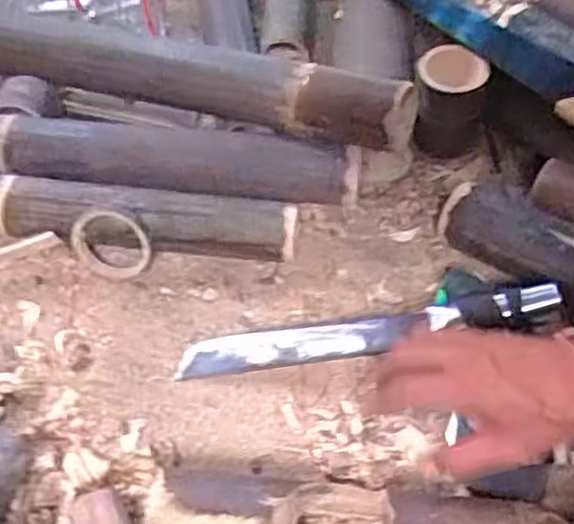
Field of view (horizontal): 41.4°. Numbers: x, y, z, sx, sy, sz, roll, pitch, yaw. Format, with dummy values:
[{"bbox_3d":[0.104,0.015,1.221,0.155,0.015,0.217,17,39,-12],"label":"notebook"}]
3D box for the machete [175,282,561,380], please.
[{"bbox_3d":[0.065,0.059,0.655,0.325,0.022,0.036,-12,55,10],"label":"machete"}]

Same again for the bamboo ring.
[{"bbox_3d":[-0.162,-0.016,0.703,0.071,0.065,0.017,10,38,-9],"label":"bamboo ring"}]

